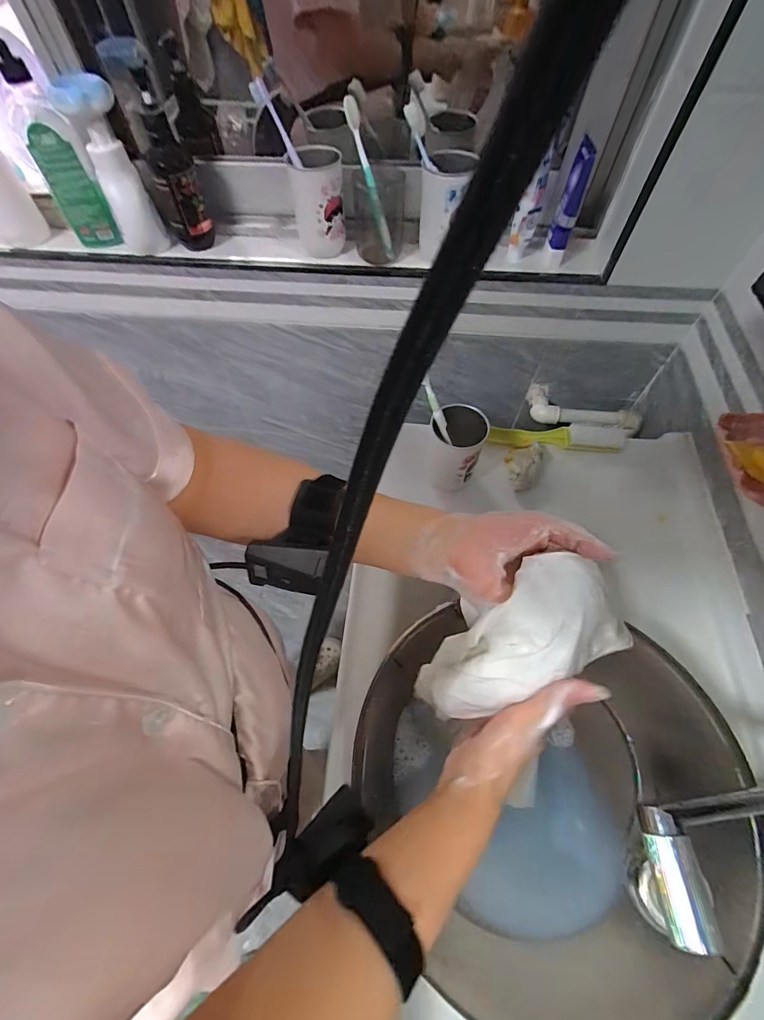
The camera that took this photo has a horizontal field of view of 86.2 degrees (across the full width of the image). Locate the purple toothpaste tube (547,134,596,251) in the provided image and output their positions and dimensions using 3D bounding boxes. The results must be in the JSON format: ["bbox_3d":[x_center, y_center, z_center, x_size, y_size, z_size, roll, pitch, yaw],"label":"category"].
[{"bbox_3d":[0.270,-0.442,0.583,0.030,0.131,0.035,18,63,10],"label":"purple toothpaste tube"}]

